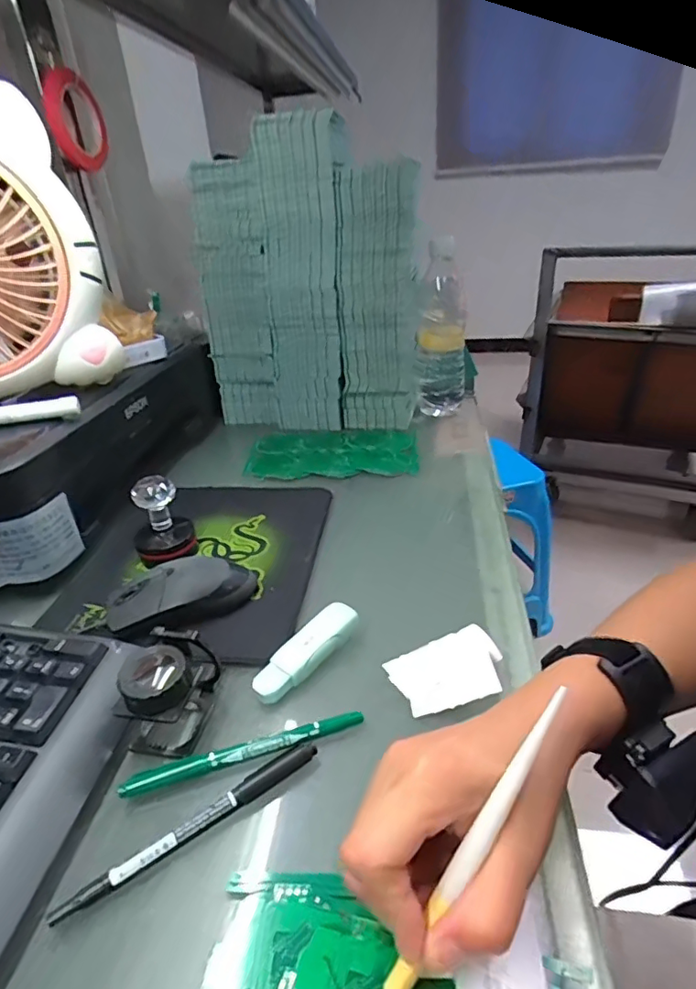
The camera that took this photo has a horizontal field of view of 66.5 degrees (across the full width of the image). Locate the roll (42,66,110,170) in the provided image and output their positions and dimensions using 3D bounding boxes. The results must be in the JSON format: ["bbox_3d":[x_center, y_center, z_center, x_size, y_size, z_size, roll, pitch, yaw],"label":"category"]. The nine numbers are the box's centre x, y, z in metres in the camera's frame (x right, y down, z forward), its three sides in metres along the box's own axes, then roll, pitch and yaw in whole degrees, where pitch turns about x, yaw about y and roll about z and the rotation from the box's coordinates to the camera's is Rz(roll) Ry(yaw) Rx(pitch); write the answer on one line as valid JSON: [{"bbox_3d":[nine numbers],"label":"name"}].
[{"bbox_3d":[-0.379,-0.523,0.743,0.035,0.113,0.121,-3,30,1],"label":"roll"}]

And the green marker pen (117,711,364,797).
[{"bbox_3d":[-0.058,0.150,0.308,0.137,0.010,0.015,-11,31,-12],"label":"green marker pen"}]

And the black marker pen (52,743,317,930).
[{"bbox_3d":[-0.077,0.170,0.274,0.139,0.008,0.010,-22,35,-29],"label":"black marker pen"}]

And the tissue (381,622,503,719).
[{"bbox_3d":[0.066,0.116,0.348,0.068,0.018,0.058,-13,31,-16],"label":"tissue"}]

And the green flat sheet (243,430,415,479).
[{"bbox_3d":[-0.018,-0.057,0.669,0.205,0.006,0.130,-1,30,4],"label":"green flat sheet"}]

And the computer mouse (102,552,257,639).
[{"bbox_3d":[-0.130,0.077,0.419,0.115,0.036,0.056,-20,34,-26],"label":"computer mouse"}]

